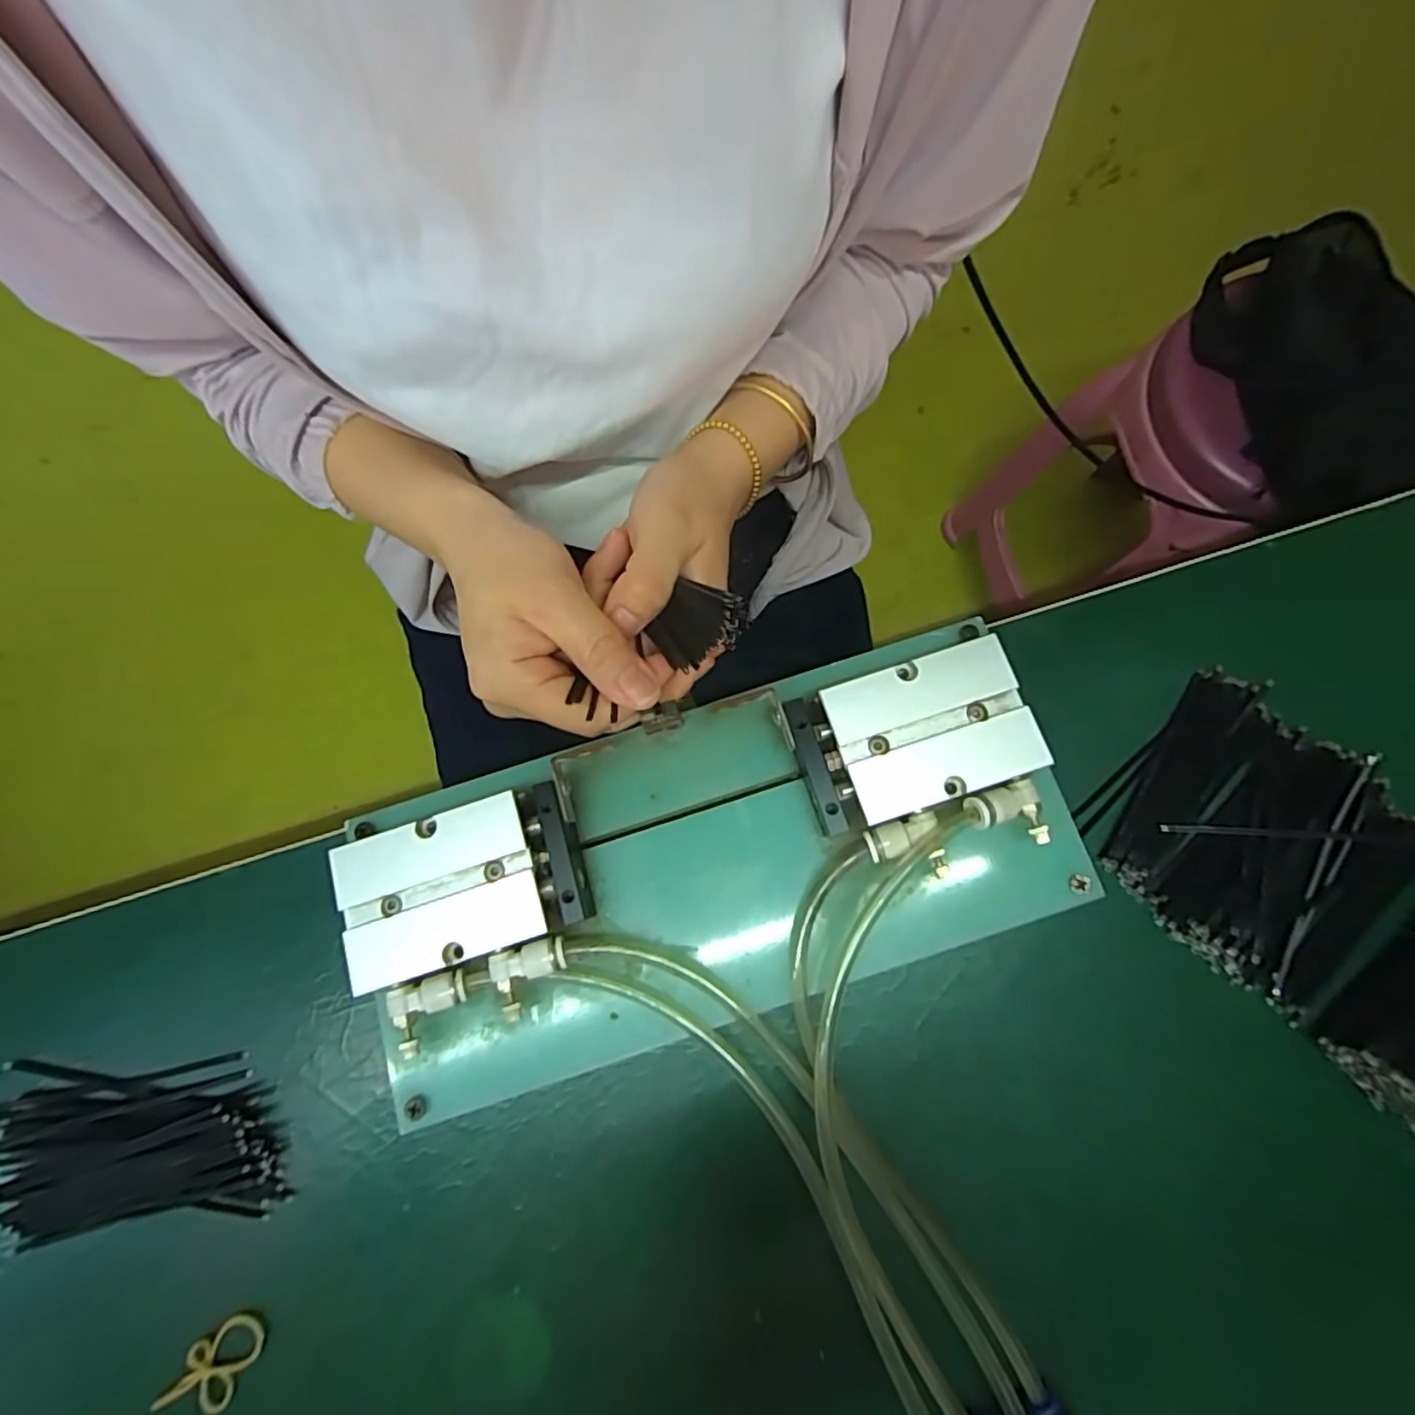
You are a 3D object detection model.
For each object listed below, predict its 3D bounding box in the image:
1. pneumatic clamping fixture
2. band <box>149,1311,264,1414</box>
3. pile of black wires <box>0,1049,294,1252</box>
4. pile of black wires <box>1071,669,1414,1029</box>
[{"bbox_3d":[-0.001,0.060,0.248,0.265,0.037,0.116,-18,77,-2],"label":"pneumatic clamping fixture"},{"bbox_3d":[-0.178,0.238,0.227,0.022,0.005,0.036,31,80,8],"label":"band"},{"bbox_3d":[-0.219,0.167,0.242,0.107,0.008,0.059,-7,77,0],"label":"pile of black wires"},{"bbox_3d":[0.222,0.052,0.255,0.105,0.015,0.101,43,82,10],"label":"pile of black wires"}]

